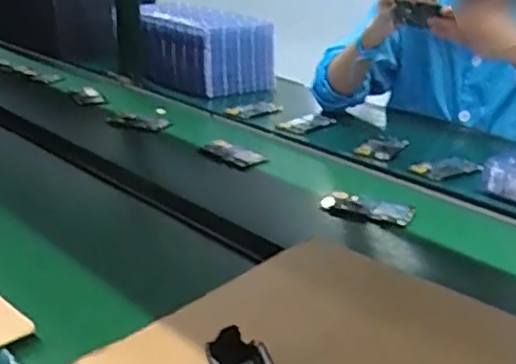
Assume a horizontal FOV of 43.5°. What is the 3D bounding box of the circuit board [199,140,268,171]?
[{"bbox_3d":[-0.044,-0.048,1.117,0.052,0.018,0.148,-17,29,-37],"label":"circuit board"}]

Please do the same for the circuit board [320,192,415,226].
[{"bbox_3d":[0.151,0.039,0.915,0.129,0.027,0.059,13,25,25],"label":"circuit board"}]

